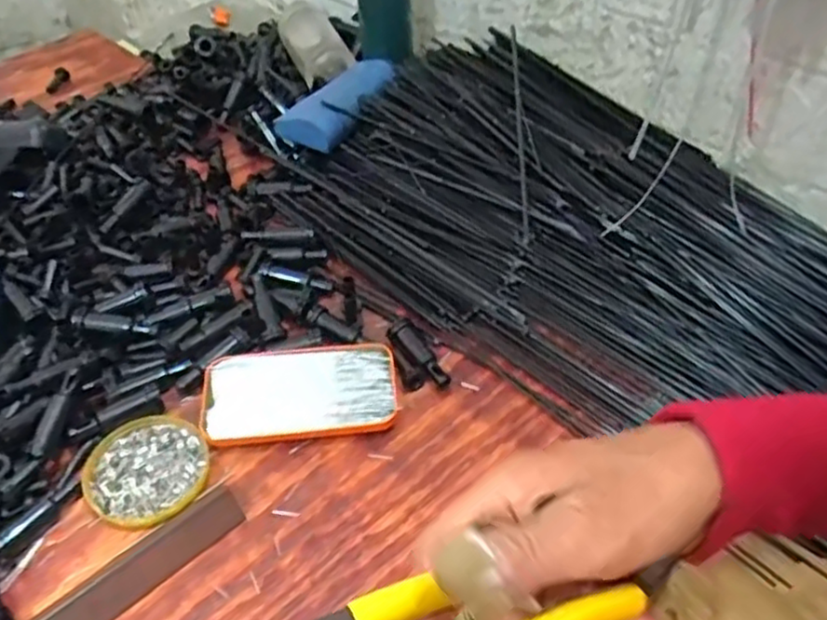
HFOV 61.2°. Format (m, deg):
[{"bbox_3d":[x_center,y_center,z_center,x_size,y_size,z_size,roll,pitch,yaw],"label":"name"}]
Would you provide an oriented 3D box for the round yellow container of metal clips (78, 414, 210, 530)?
[{"bbox_3d":[-0.191,0.113,0.502,0.082,0.012,0.083,0,46,0],"label":"round yellow container of metal clips"}]

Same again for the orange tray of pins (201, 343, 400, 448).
[{"bbox_3d":[-0.086,0.063,0.536,0.144,0.020,0.075,-5,46,-4],"label":"orange tray of pins"}]

